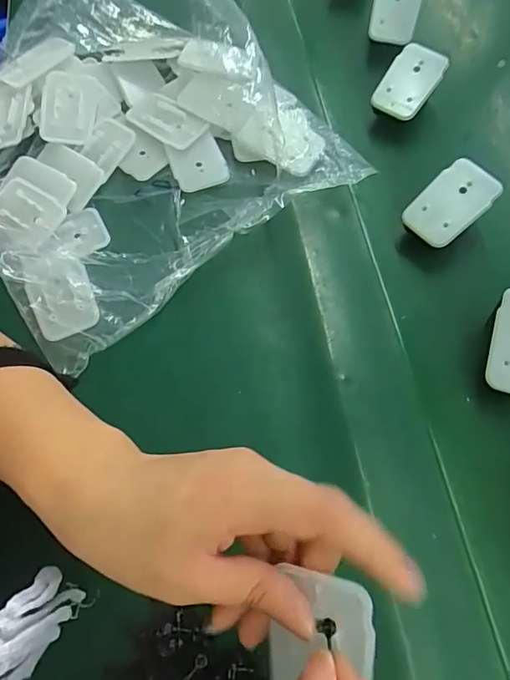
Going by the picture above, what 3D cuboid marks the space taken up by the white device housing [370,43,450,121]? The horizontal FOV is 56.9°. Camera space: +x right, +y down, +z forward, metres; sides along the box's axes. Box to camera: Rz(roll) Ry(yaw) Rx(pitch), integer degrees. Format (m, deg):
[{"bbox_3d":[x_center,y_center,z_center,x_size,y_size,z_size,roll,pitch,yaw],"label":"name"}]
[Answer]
[{"bbox_3d":[0.131,-0.219,0.399,0.041,0.014,0.061,40,96,11],"label":"white device housing"}]

